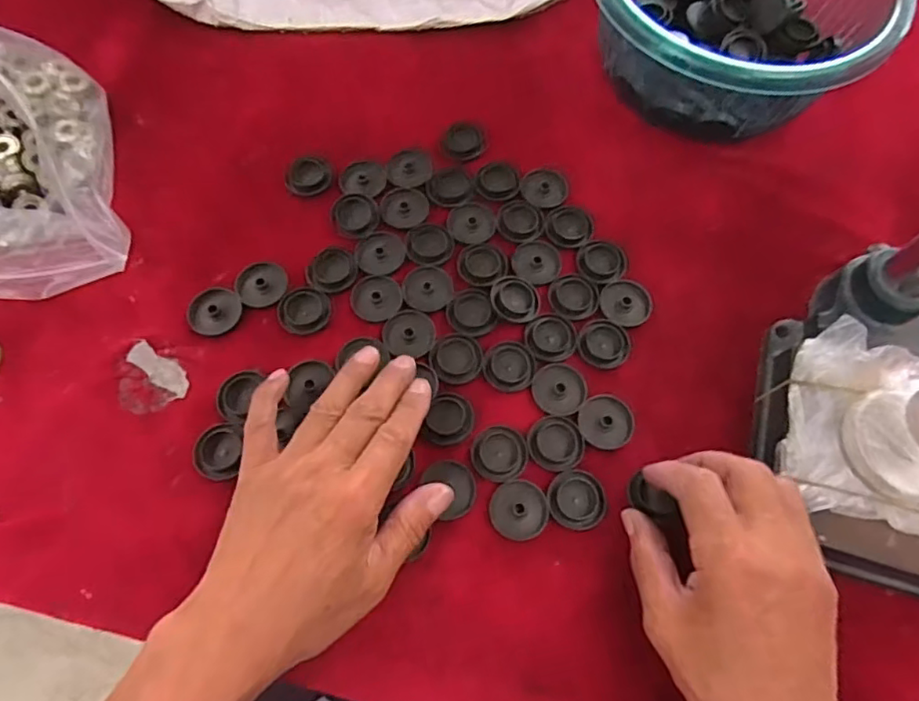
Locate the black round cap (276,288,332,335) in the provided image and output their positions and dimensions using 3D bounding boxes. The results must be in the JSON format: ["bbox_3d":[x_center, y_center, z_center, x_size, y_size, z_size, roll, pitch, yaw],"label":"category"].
[{"bbox_3d":[-0.100,-0.026,0.385,0.034,0.004,0.032,1,67,-2],"label":"black round cap"}]

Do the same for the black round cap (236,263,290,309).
[{"bbox_3d":[-0.130,-0.044,0.390,0.032,0.004,0.033,1,67,-2],"label":"black round cap"}]

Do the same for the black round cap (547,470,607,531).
[{"bbox_3d":[0.068,0.085,0.342,0.032,0.004,0.032,1,67,-2],"label":"black round cap"}]

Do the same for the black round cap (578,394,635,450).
[{"bbox_3d":[0.089,0.043,0.361,0.034,0.004,0.032,1,67,-2],"label":"black round cap"}]

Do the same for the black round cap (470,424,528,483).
[{"bbox_3d":[0.024,0.060,0.350,0.032,0.004,0.033,1,67,-2],"label":"black round cap"}]

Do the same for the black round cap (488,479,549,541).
[{"bbox_3d":[0.034,0.090,0.340,0.032,0.004,0.032,1,67,-2],"label":"black round cap"}]

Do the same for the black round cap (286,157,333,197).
[{"bbox_3d":[-0.107,-0.124,0.427,0.032,0.010,0.029,7,67,1],"label":"black round cap"}]

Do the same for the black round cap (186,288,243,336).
[{"bbox_3d":[-0.158,-0.026,0.382,0.033,0.005,0.032,1,67,-2],"label":"black round cap"}]

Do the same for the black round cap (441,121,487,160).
[{"bbox_3d":[0.003,-0.151,0.435,0.030,0.012,0.028,1,67,-2],"label":"black round cap"}]

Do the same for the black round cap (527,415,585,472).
[{"bbox_3d":[0.057,0.055,0.354,0.032,0.004,0.032,1,67,-2],"label":"black round cap"}]

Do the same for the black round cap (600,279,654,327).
[{"bbox_3d":[0.111,-0.031,0.396,0.034,0.010,0.031,1,67,-2],"label":"black round cap"}]

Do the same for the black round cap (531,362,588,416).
[{"bbox_3d":[0.062,0.024,0.369,0.032,0.007,0.033,1,67,-2],"label":"black round cap"}]

